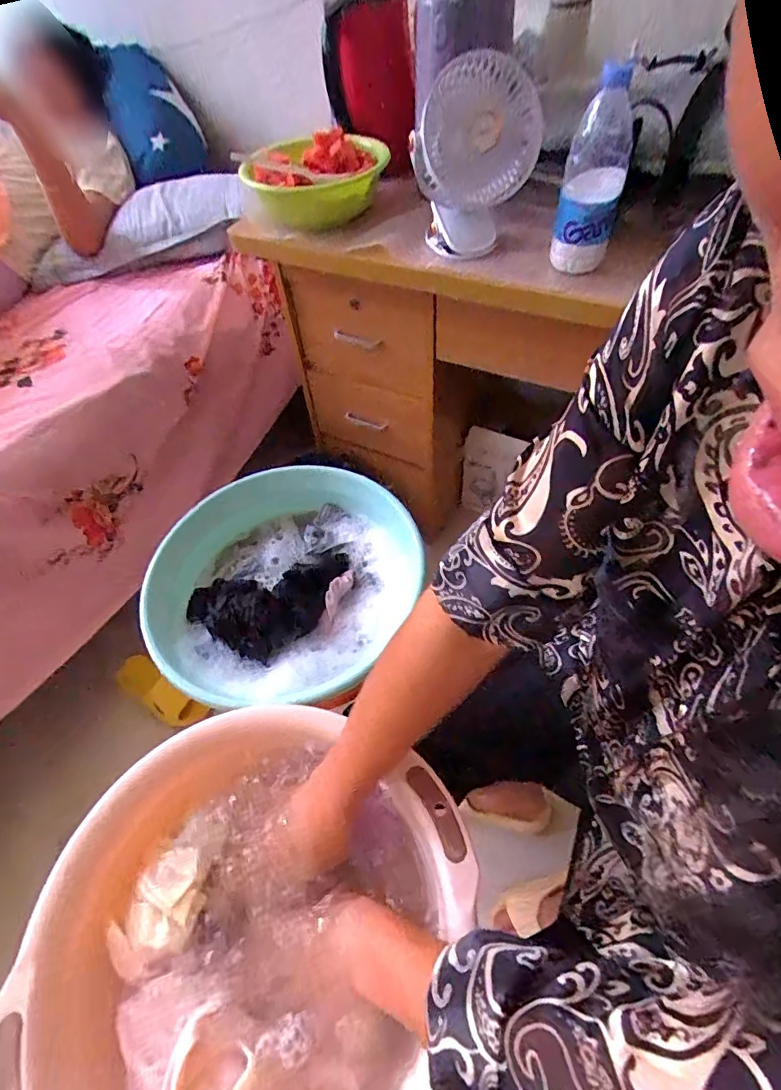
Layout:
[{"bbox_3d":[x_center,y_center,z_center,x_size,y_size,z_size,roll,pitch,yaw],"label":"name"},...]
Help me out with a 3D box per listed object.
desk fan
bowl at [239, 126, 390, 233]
[{"bbox_3d":[0.119,-0.537,0.693,0.155,0.201,0.116,11,52,9],"label":"desk fan"},{"bbox_3d":[-0.130,-0.659,0.884,0.245,0.072,0.292,-5,51,-3],"label":"bowl"}]

